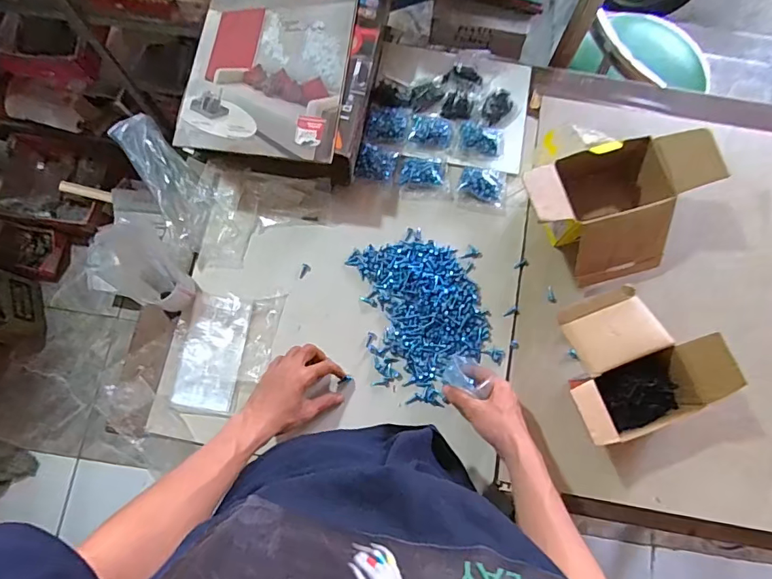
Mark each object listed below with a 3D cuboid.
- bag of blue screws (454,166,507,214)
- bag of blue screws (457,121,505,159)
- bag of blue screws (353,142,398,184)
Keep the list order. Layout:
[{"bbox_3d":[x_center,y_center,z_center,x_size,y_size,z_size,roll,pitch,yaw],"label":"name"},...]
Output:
[{"bbox_3d":[0.149,-0.156,0.721,0.077,0.026,0.065,12,77,2],"label":"bag of blue screws"},{"bbox_3d":[0.149,-0.233,0.731,0.070,0.017,0.054,11,77,2],"label":"bag of blue screws"},{"bbox_3d":[-0.013,-0.190,0.717,0.056,0.012,0.053,14,77,3],"label":"bag of blue screws"}]

